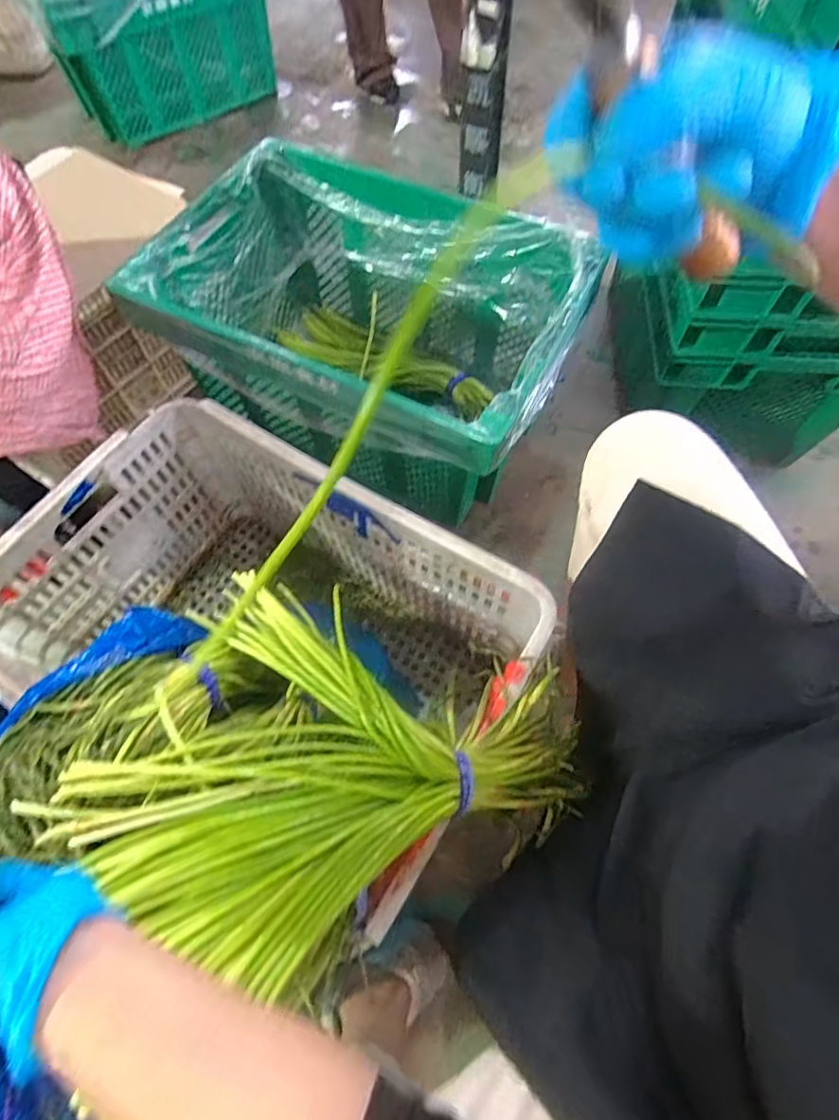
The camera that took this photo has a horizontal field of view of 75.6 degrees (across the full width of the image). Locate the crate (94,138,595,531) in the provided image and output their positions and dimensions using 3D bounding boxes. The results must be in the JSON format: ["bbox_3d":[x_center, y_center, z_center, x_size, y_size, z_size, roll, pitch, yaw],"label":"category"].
[{"bbox_3d":[-0.070,-0.319,0.838,0.540,0.299,0.443,26,67,14],"label":"crate"}]

